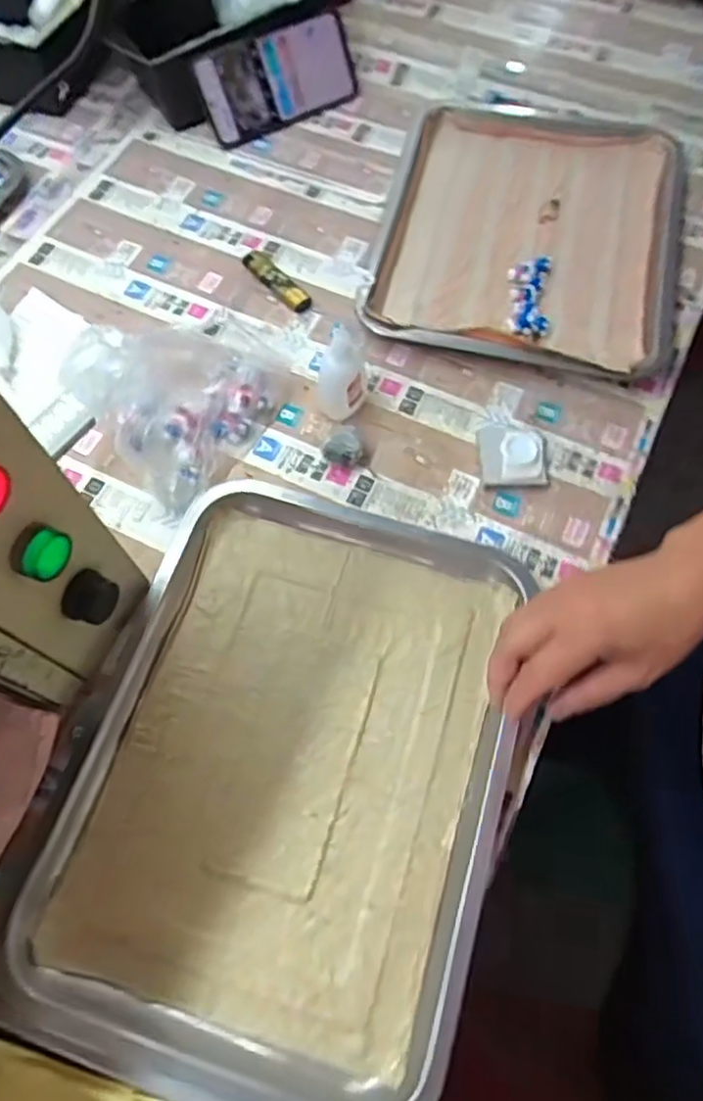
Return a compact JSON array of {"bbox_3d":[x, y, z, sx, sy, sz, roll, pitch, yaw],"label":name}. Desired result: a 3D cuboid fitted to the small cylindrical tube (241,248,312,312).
[{"bbox_3d":[-0.070,-0.242,0.595,0.018,0.019,0.083,-39,74,-15],"label":"small cylindrical tube"}]

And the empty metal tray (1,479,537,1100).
[{"bbox_3d":[-0.036,0.128,0.425,0.258,0.033,0.342,15,69,5],"label":"empty metal tray"}]

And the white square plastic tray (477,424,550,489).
[{"bbox_3d":[0.129,-0.077,0.523,0.053,0.018,0.058,0,68,-1],"label":"white square plastic tray"}]

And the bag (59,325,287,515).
[{"bbox_3d":[-0.128,-0.128,0.503,0.098,0.100,0.143,37,72,16],"label":"bag"}]

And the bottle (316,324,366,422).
[{"bbox_3d":[-0.007,-0.140,0.516,0.034,0.088,0.037,10,68,0],"label":"bottle"}]

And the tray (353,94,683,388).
[{"bbox_3d":[0.160,-0.288,0.596,0.261,0.039,0.287,12,68,4],"label":"tray"}]

